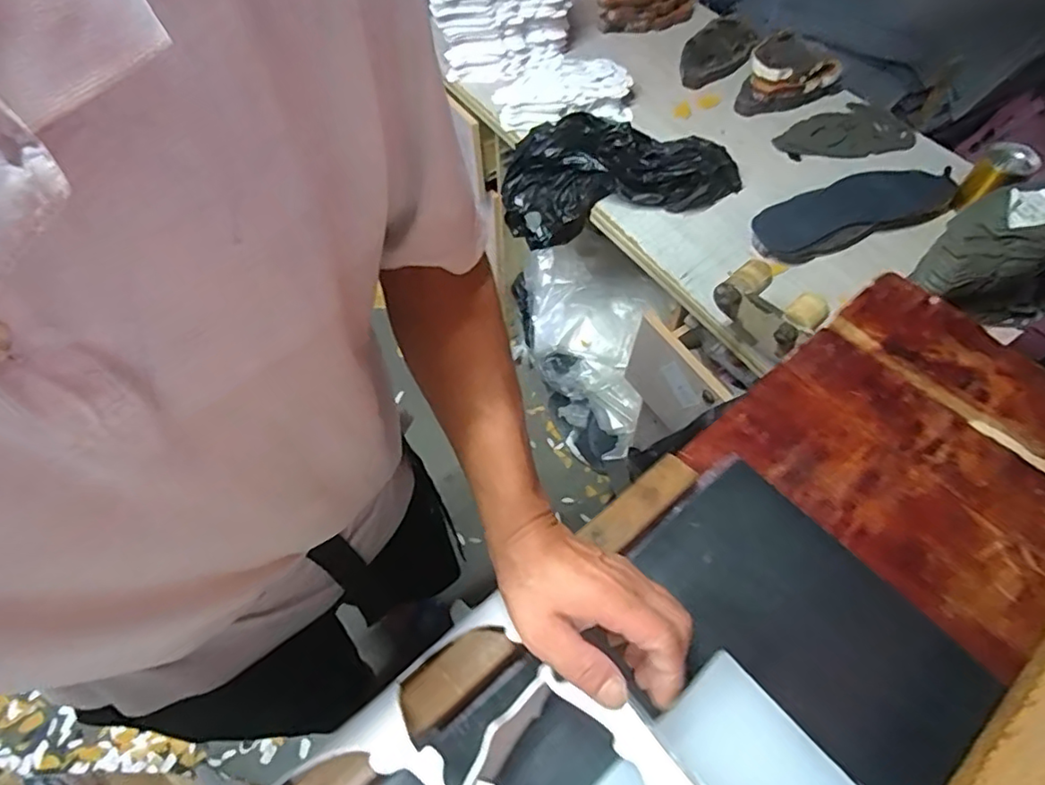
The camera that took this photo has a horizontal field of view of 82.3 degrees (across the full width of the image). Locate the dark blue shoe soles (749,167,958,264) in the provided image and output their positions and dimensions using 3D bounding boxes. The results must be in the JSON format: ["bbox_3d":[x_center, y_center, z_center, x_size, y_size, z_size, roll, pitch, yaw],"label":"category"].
[{"bbox_3d":[0.502,-0.279,0.909,0.353,0.035,0.121,-20,63,-12],"label":"dark blue shoe soles"}]

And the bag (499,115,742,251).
[{"bbox_3d":[0.136,-0.355,0.962,0.381,0.152,0.188,2,58,24],"label":"bag"}]

